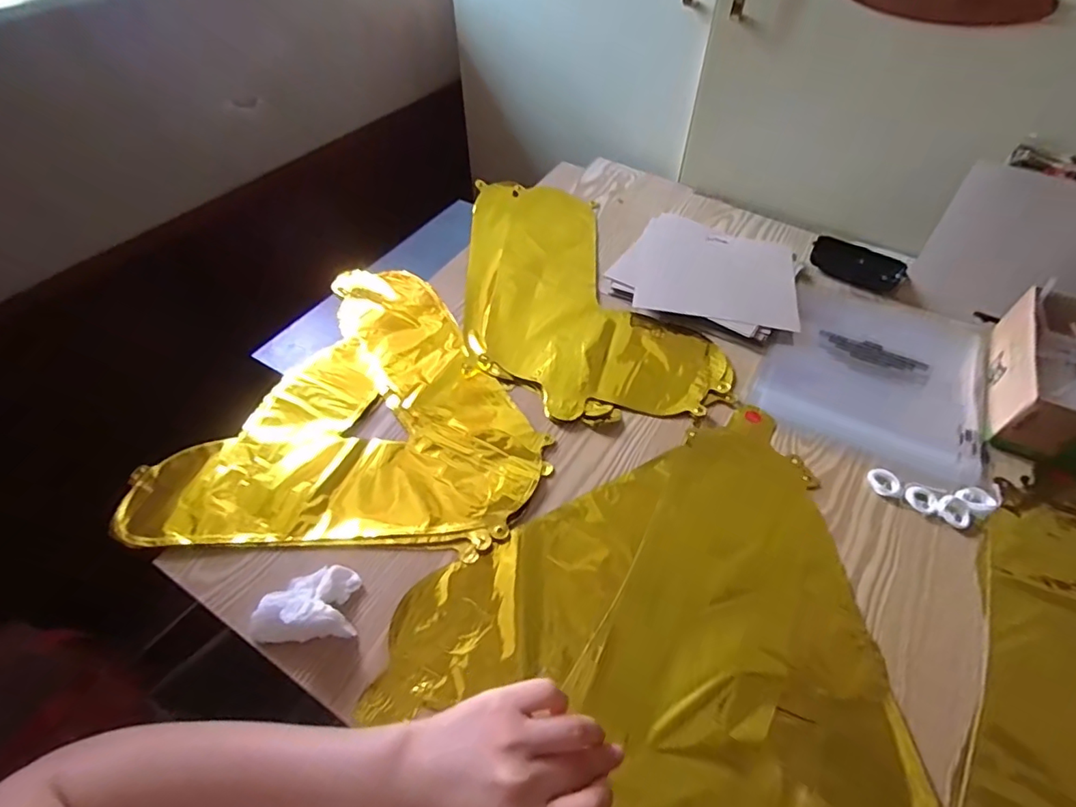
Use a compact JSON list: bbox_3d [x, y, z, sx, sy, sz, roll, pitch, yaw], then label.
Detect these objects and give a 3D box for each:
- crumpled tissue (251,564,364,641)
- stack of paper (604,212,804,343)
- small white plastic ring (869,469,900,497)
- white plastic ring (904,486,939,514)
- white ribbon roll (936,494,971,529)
[{"bbox_3d":[-0.177,0.150,0.404,0.073,0.035,0.055,-11,52,-8],"label":"crumpled tissue"},{"bbox_3d":[0.218,-0.162,0.672,0.215,0.016,0.173,23,55,18],"label":"stack of paper"},{"bbox_3d":[0.316,0.072,0.492,0.022,0.008,0.028,-24,55,-18],"label":"small white plastic ring"},{"bbox_3d":[0.344,0.086,0.483,0.023,0.006,0.026,-24,55,-18],"label":"white plastic ring"},{"bbox_3d":[0.366,0.095,0.472,0.024,0.008,0.027,-37,60,-26],"label":"white ribbon roll"}]

